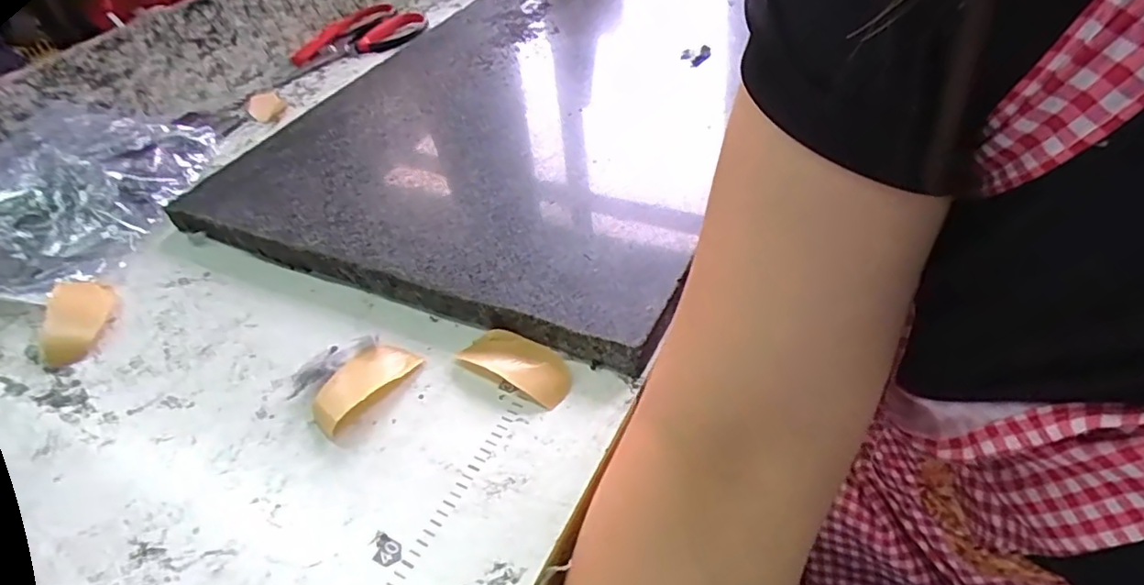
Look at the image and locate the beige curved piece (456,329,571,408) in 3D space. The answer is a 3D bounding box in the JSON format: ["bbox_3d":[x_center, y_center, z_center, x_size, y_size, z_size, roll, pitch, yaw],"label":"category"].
[{"bbox_3d":[-0.030,0.038,0.330,0.067,0.006,0.030,23,52,28],"label":"beige curved piece"}]

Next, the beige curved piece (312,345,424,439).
[{"bbox_3d":[-0.115,0.050,0.329,0.034,0.007,0.060,31,56,33],"label":"beige curved piece"}]

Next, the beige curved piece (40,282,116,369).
[{"bbox_3d":[-0.324,0.018,0.386,0.035,0.015,0.064,-15,44,-8],"label":"beige curved piece"}]

